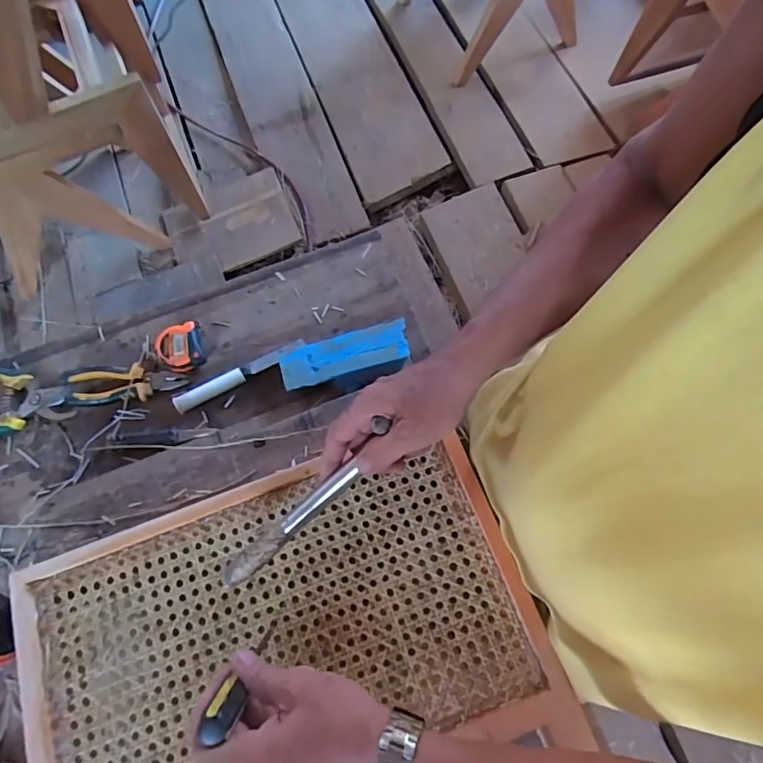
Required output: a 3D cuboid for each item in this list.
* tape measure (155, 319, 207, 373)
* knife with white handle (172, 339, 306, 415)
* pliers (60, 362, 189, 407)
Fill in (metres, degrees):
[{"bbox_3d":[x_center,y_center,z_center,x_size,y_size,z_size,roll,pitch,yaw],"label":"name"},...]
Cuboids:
[{"bbox_3d":[-0.273,-0.047,0.686,0.056,0.028,0.060,-12,72,-4],"label":"tape measure"},{"bbox_3d":[-0.193,-0.012,0.687,0.186,0.020,0.028,-29,74,-9],"label":"knife with white handle"},{"bbox_3d":[-0.343,0.002,0.678,0.154,0.017,0.052,-6,72,-2],"label":"pliers"}]

